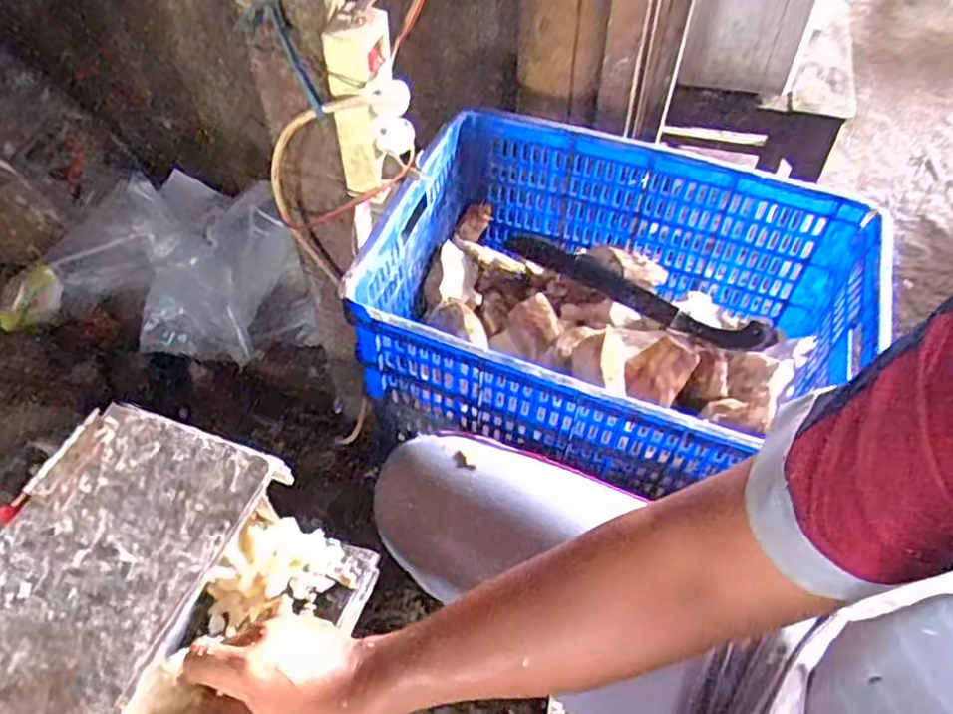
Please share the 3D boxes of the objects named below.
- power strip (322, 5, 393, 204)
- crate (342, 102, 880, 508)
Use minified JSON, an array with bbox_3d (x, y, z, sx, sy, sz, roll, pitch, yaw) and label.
[{"bbox_3d":[-0.104,-0.237,0.685,0.071,0.192,0.041,-14,56,-12],"label":"power strip"},{"bbox_3d":[0.178,-0.058,0.969,0.599,0.254,0.439,19,56,11],"label":"crate"}]

